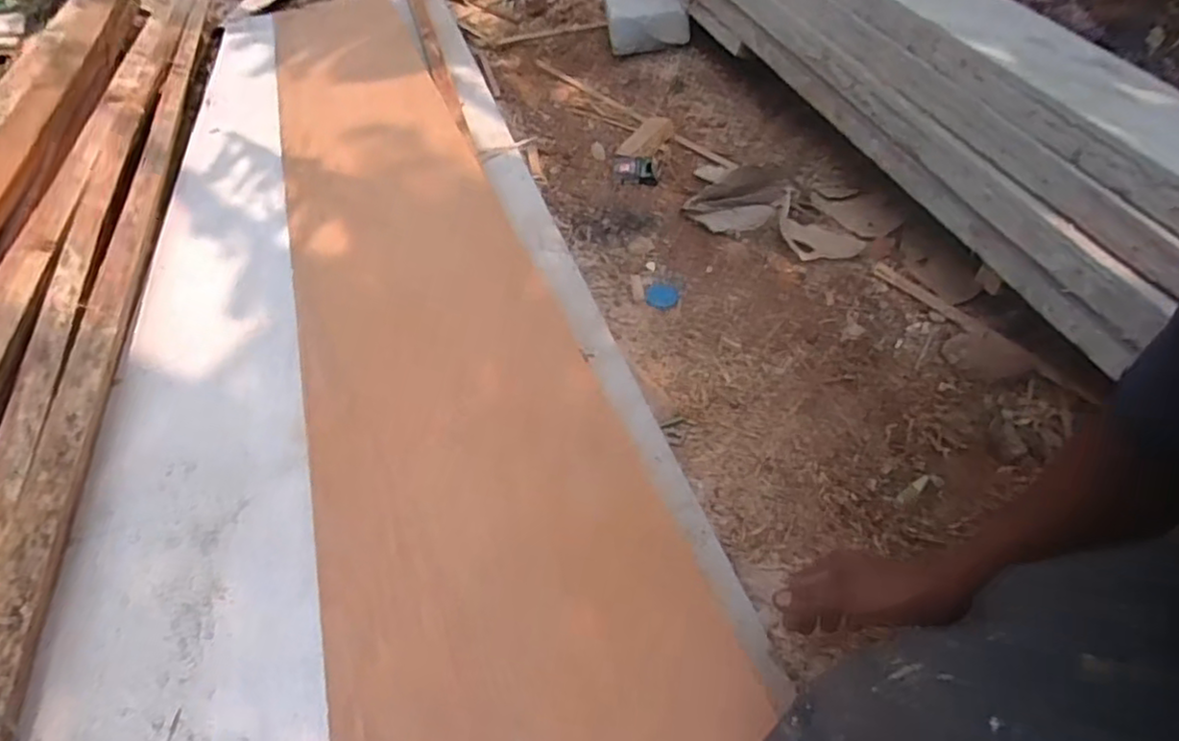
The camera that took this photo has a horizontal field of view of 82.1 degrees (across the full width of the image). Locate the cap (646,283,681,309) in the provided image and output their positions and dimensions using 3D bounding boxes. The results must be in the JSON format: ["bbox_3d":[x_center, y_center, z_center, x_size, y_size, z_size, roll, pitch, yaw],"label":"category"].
[{"bbox_3d":[0.125,-0.128,1.159,0.054,0.007,0.064,10,41,12],"label":"cap"}]

